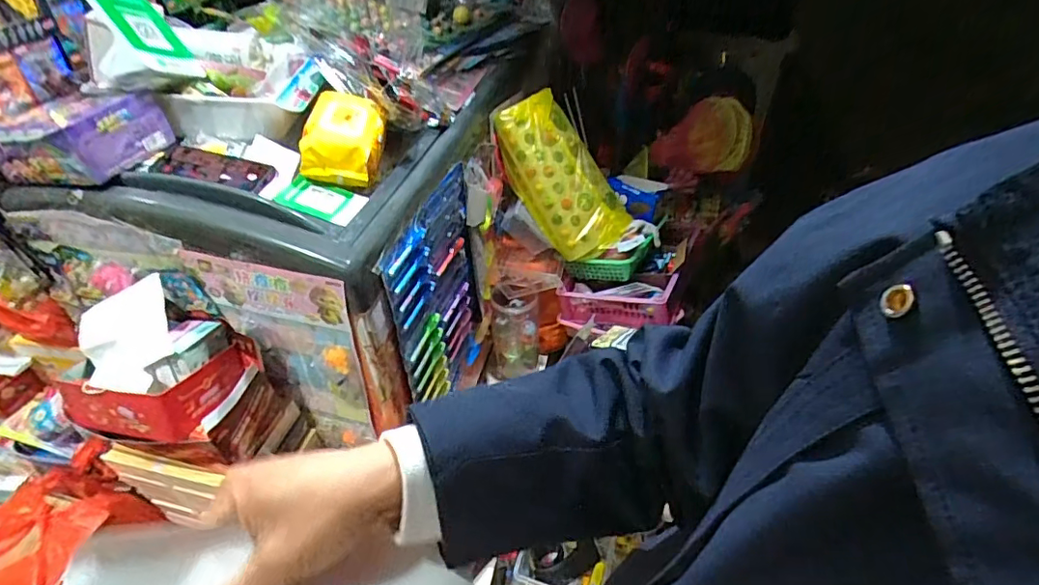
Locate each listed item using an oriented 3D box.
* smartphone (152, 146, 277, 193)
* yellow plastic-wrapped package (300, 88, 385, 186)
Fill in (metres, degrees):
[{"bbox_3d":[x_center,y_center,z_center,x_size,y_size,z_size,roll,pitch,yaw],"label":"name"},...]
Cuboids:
[{"bbox_3d":[-0.473,-0.195,0.845,0.159,0.016,0.086,11,40,-9],"label":"smartphone"},{"bbox_3d":[-0.293,-0.265,0.912,0.122,0.084,0.176,-4,41,-1],"label":"yellow plastic-wrapped package"}]

